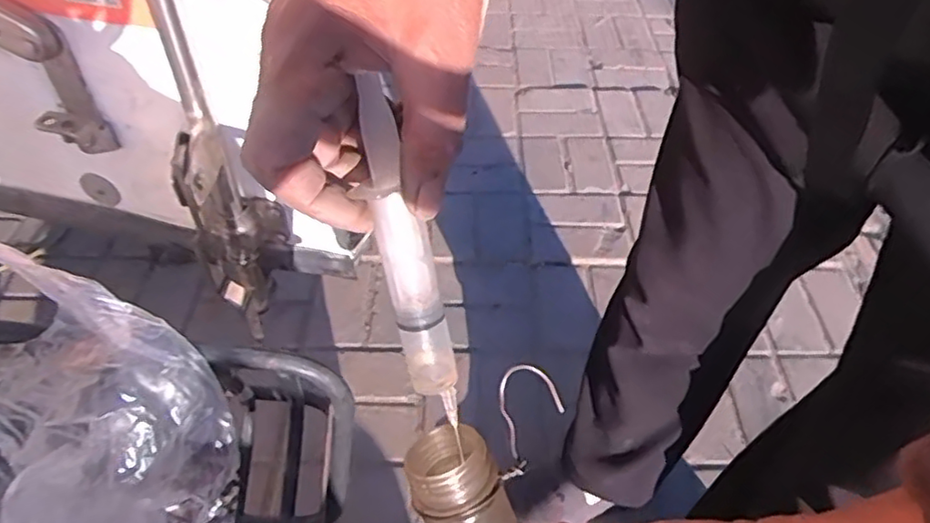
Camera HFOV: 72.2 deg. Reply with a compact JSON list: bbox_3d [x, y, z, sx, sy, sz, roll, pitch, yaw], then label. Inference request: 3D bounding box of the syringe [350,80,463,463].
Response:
[{"bbox_3d":[-0.024,0.004,0.263,0.020,0.155,0.024,-21,25,-21],"label":"syringe"}]

